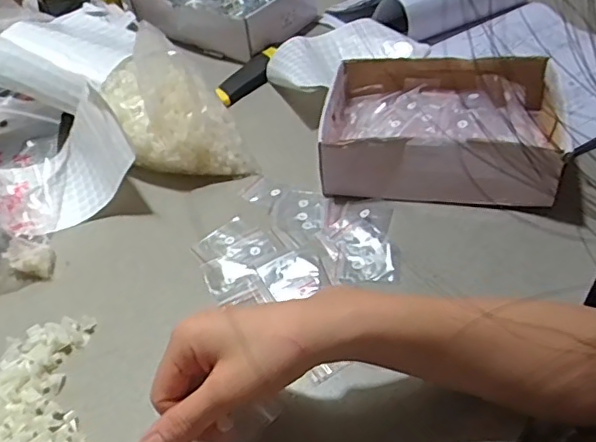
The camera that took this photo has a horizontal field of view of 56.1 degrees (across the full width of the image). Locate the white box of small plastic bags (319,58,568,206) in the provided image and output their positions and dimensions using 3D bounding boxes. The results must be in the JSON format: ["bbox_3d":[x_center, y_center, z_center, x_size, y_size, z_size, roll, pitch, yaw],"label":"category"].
[{"bbox_3d":[0.148,-0.100,0.588,0.226,0.066,0.171,6,47,13],"label":"white box of small plastic bags"}]

